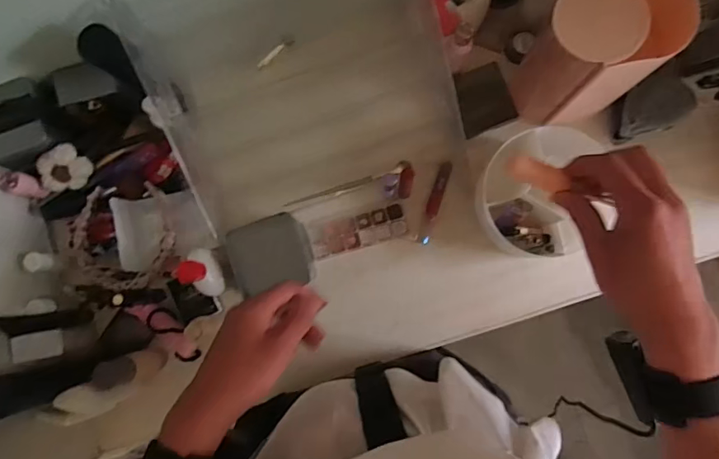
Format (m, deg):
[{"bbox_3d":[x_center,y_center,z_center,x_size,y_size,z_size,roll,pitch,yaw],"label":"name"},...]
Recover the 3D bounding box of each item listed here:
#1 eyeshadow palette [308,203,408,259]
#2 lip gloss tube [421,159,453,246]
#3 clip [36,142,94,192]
[{"bbox_3d":[-0.002,0.001,0.625,0.125,0.011,0.044,-16,83,2],"label":"eyeshadow palette"},{"bbox_3d":[0.097,-0.034,0.617,0.018,0.012,0.107,18,85,5],"label":"lip gloss tube"},{"bbox_3d":[-0.374,-0.074,0.603,0.064,0.015,0.054,-27,115,9],"label":"clip"}]

